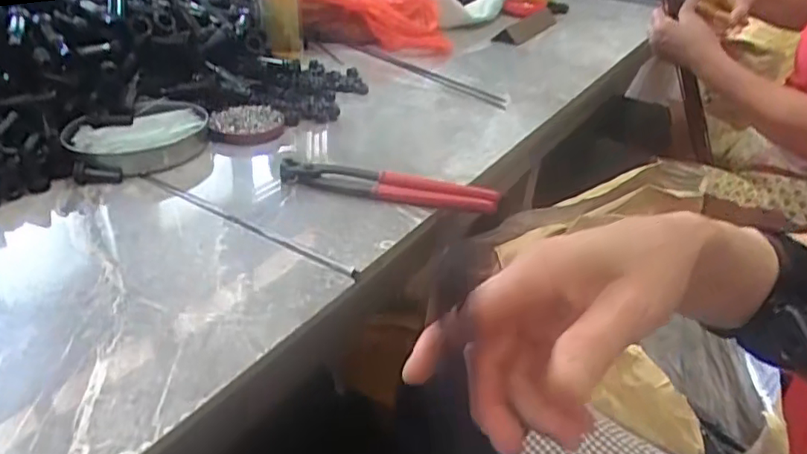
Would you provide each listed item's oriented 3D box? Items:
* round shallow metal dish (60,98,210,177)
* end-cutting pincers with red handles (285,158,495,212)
[{"bbox_3d":[-0.266,-0.092,0.592,0.134,0.031,0.108,-16,38,-30],"label":"round shallow metal dish"},{"bbox_3d":[-0.014,-0.040,0.551,0.208,0.019,0.032,10,32,6],"label":"end-cutting pincers with red handles"}]

